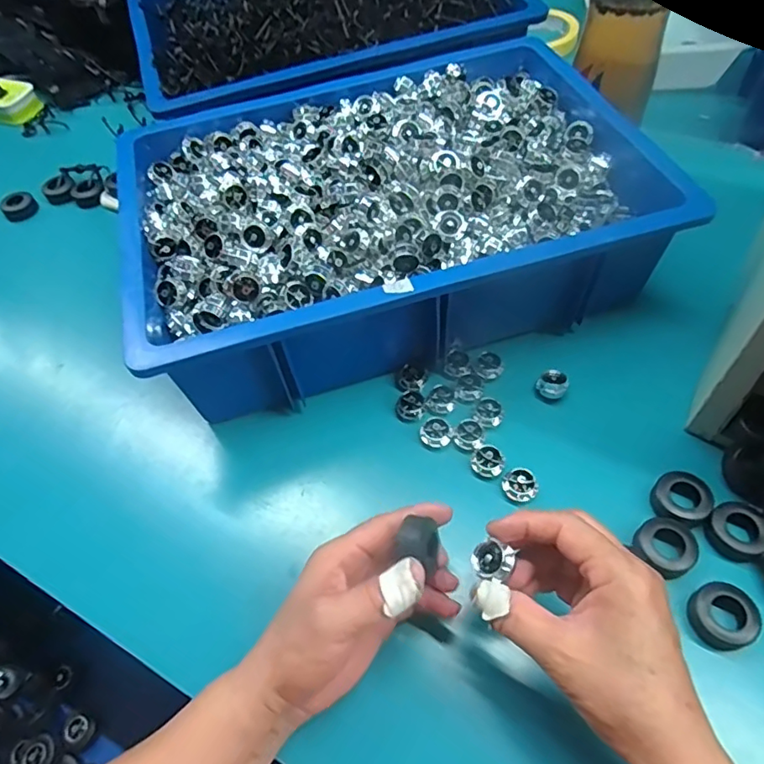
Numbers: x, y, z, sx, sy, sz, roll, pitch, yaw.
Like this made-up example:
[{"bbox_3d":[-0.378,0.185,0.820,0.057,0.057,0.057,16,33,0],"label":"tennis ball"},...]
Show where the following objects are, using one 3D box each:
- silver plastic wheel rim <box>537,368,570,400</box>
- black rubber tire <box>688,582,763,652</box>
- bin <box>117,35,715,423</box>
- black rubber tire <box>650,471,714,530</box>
[{"bbox_3d":[0.140,0.004,0.448,0.023,0.019,0.021,-2,56,4],"label":"silver plastic wheel rim"},{"bbox_3d":[0.213,0.146,0.341,0.036,0.018,0.036,-2,56,4],"label":"black rubber tire"},{"bbox_3d":[0.008,-0.156,0.508,0.447,0.112,0.357,-17,56,-6],"label":"bin"},{"bbox_3d":[0.210,0.084,0.385,0.037,0.017,0.038,-2,56,4],"label":"black rubber tire"}]

